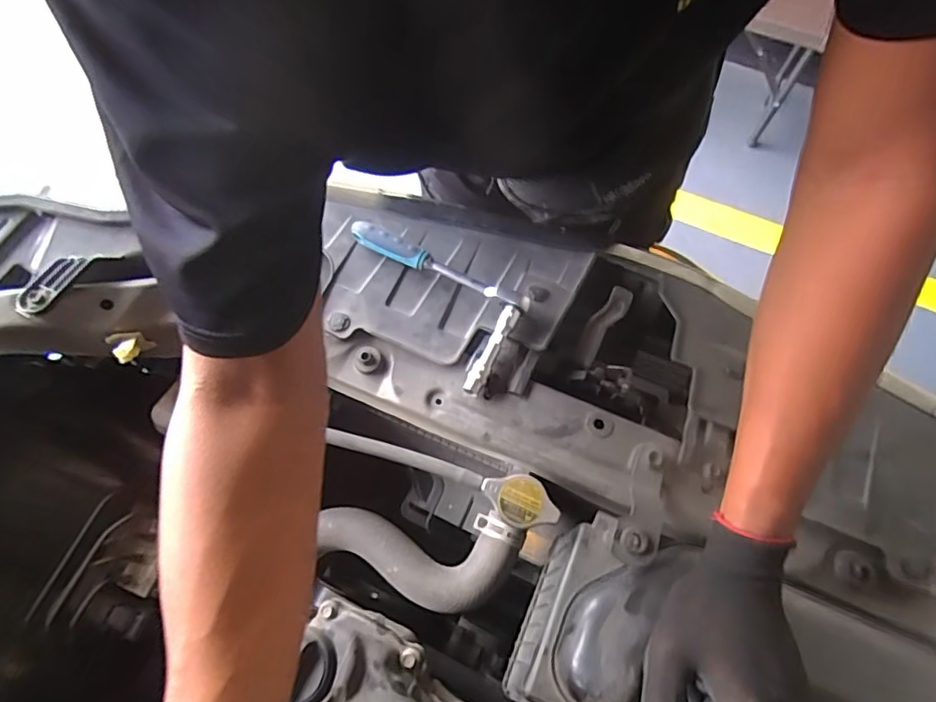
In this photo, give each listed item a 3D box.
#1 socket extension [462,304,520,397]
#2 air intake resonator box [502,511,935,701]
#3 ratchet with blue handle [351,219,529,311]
[{"bbox_3d":[0.021,0.000,0.506,0.017,0.015,0.093,26,70,10],"label":"socket extension"},{"bbox_3d":[0.198,0.224,0.400,0.308,0.081,0.138,12,68,10],"label":"air intake resonator box"},{"bbox_3d":[-0.027,-0.080,0.541,0.182,0.038,0.024,21,69,8],"label":"ratchet with blue handle"}]

